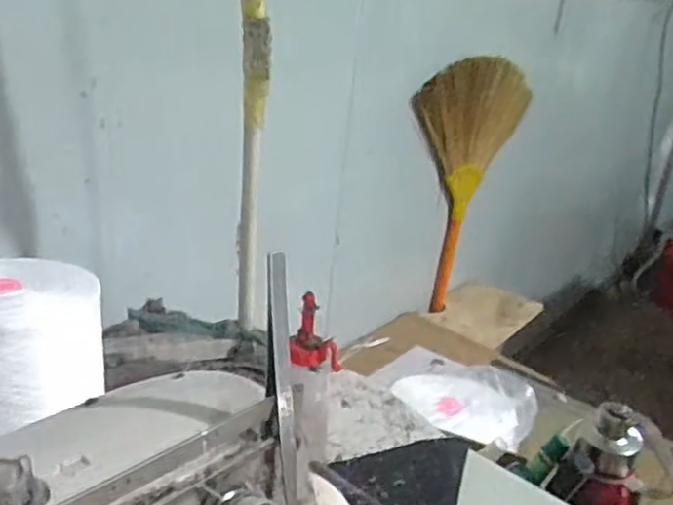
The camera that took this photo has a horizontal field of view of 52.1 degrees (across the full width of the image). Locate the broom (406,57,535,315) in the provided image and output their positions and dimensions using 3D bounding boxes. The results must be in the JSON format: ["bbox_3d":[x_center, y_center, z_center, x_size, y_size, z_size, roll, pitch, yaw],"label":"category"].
[{"bbox_3d":[0.237,-0.121,1.377,0.064,0.514,0.322,22,27,33],"label":"broom"}]

